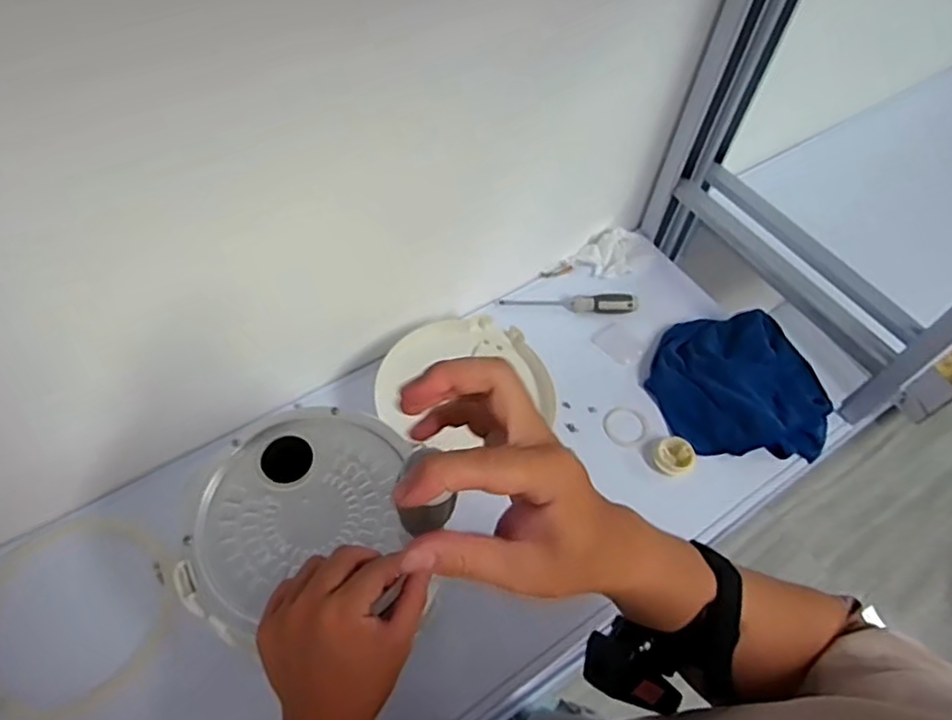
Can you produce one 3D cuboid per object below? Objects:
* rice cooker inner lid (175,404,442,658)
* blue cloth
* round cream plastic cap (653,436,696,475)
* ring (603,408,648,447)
[{"bbox_3d":[-0.129,0.132,0.498,0.194,0.016,0.197,2,56,-3],"label":"rice cooker inner lid"},{"bbox_3d":[0.327,0.025,0.791,0.208,0.054,0.187,5,56,-1],"label":"blue cloth"},{"bbox_3d":[0.234,0.115,0.746,0.045,0.023,0.043,2,56,-3],"label":"round cream plastic cap"},{"bbox_3d":[0.185,0.082,0.779,0.054,0.006,0.051,2,56,-3],"label":"ring"}]

